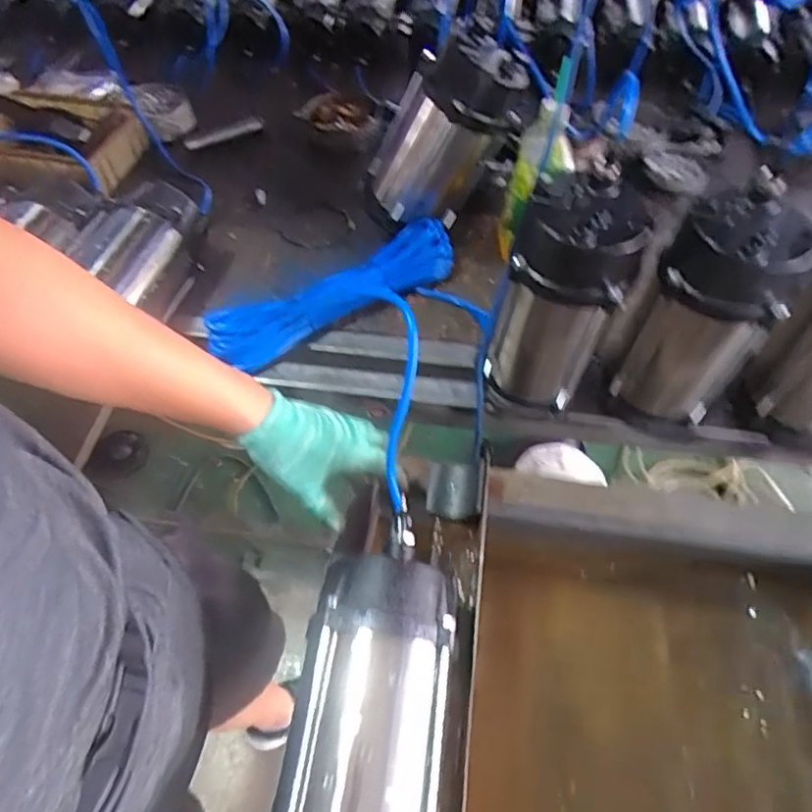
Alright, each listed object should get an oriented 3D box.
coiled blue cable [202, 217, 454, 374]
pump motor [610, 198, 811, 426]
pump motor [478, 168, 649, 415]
[{"bbox_3d":[-0.093,-0.157,0.792,0.349,0.064,0.078,-26,59,-17],"label":"coiled blue cable"},{"bbox_3d":[0.302,-0.086,0.598,0.117,0.239,0.097,23,58,15],"label":"pump motor"},{"bbox_3d":[0.162,-0.105,0.622,0.128,0.253,0.101,17,57,12],"label":"pump motor"}]

